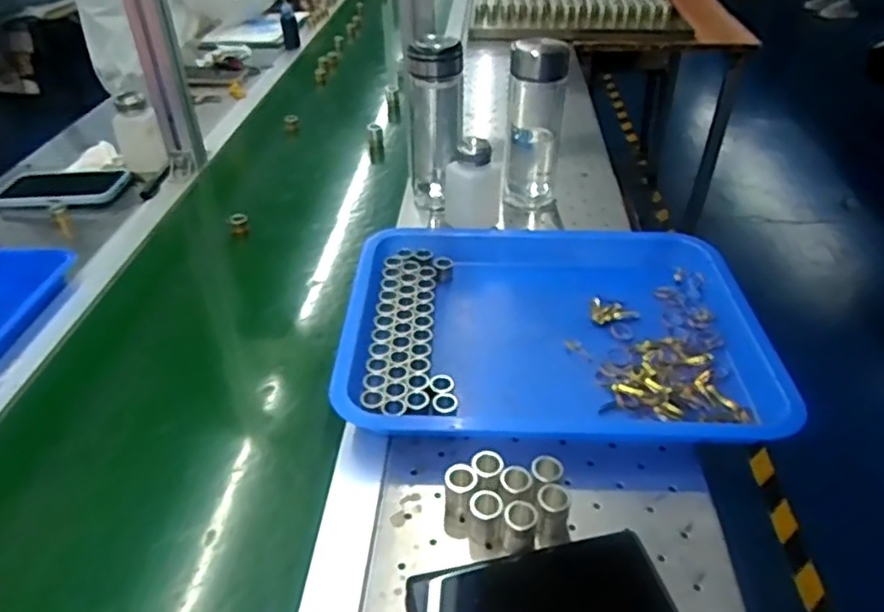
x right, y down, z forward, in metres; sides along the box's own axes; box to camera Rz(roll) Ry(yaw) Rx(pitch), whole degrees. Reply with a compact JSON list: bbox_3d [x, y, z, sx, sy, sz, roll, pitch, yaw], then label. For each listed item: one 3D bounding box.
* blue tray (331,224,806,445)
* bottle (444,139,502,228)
[{"bbox_3d":[0.102,0.006,0.638,0.371,0.038,0.316,0,37,1],"label":"blue tray"},{"bbox_3d":[0.037,-0.135,0.769,0.062,0.105,0.047,29,46,34],"label":"bottle"}]

